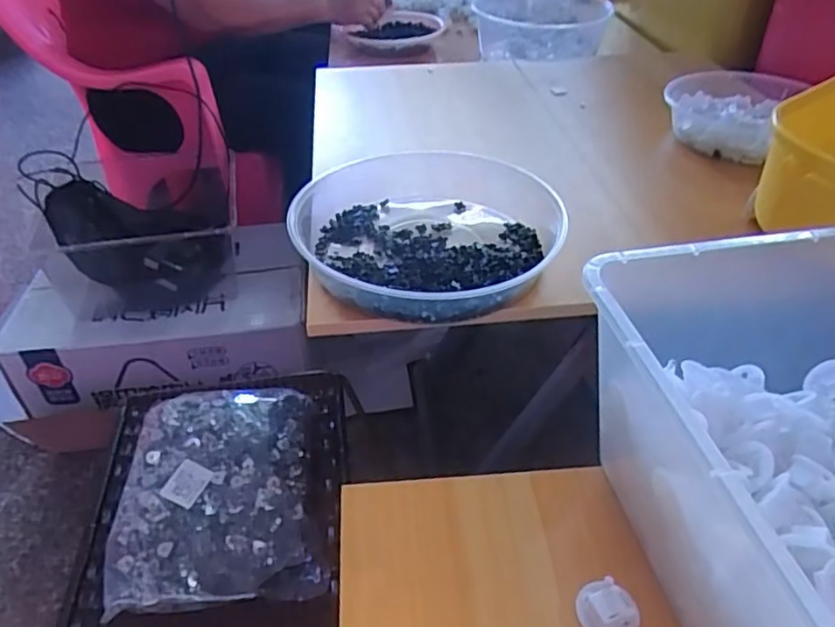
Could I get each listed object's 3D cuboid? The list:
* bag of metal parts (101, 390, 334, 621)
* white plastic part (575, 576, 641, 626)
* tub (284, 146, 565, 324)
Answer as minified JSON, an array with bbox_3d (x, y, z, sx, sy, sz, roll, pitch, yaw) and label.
[{"bbox_3d":[-0.180,0.154,0.564,0.176,0.040,0.212,-7,39,-7],"label":"bag of metal parts"},{"bbox_3d":[0.105,0.162,0.343,0.033,0.015,0.028,18,43,22],"label":"white plastic part"},{"bbox_3d":[0.011,-0.072,0.541,0.211,0.054,0.226,-1,39,1],"label":"tub"}]

